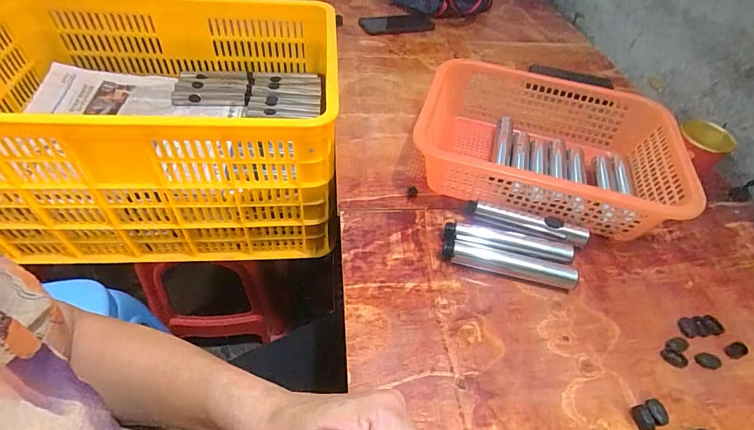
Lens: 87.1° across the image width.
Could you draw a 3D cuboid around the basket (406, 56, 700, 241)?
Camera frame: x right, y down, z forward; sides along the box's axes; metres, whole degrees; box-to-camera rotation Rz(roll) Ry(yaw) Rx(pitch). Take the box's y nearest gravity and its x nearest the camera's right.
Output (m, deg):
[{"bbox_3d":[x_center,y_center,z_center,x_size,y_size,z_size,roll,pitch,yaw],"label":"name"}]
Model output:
[{"bbox_3d":[0.231,-0.090,0.556,0.336,0.095,0.242,15,49,7],"label":"basket"}]

